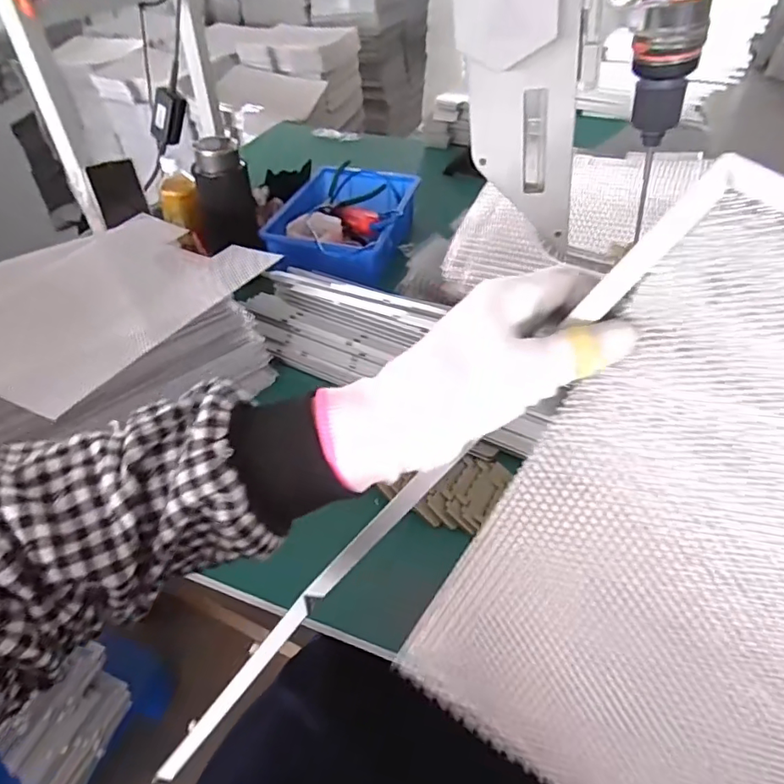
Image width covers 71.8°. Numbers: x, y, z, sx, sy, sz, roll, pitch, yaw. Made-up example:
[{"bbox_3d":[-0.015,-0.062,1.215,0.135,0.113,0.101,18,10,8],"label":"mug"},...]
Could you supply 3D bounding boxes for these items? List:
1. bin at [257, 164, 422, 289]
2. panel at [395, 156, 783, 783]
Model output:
[{"bbox_3d":[-0.090,-0.313,1.016,0.220,0.093,0.318,11,45,11],"label":"bin"},{"bbox_3d":[0.182,0.100,0.271,0.263,0.334,0.012,30,21,11],"label":"panel"}]

